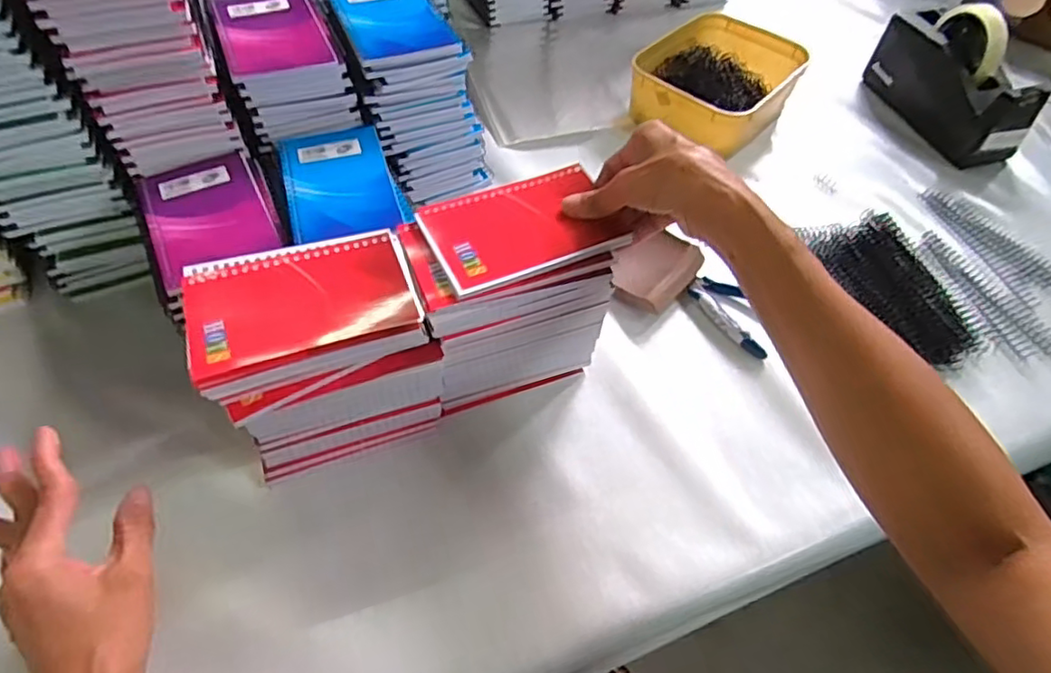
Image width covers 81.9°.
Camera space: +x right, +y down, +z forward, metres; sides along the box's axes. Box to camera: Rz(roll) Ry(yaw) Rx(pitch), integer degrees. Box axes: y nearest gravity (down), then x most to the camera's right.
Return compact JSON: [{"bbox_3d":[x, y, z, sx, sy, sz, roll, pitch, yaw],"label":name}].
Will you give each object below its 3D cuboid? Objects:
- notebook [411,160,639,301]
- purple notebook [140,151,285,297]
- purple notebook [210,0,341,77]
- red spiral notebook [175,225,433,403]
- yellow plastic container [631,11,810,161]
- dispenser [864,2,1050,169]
[{"bbox_3d":[-0.001,-0.079,0.426,0.134,0.008,0.086,-19,56,-18],"label":"notebook"},{"bbox_3d":[-0.236,-0.089,0.452,0.081,0.013,0.127,-22,57,-20],"label":"purple notebook"},{"bbox_3d":[-0.214,-0.260,0.513,0.083,0.015,0.116,-17,56,-17],"label":"purple notebook"},{"bbox_3d":[-0.139,-0.019,0.384,0.132,0.026,0.090,-17,59,-15],"label":"red spiral notebook"},{"bbox_3d":[0.232,-0.307,0.745,0.162,0.065,0.203,33,57,19],"label":"yellow plastic container"},{"bbox_3d":[0.510,-0.312,0.727,0.067,0.118,0.209,-15,55,-15],"label":"dispenser"}]

